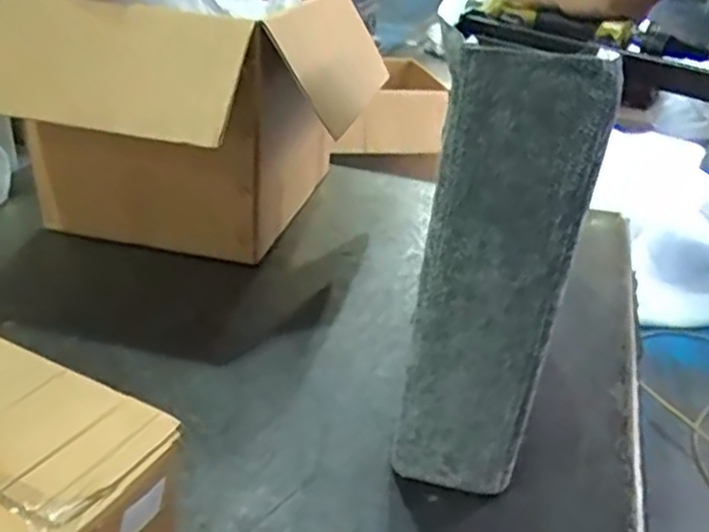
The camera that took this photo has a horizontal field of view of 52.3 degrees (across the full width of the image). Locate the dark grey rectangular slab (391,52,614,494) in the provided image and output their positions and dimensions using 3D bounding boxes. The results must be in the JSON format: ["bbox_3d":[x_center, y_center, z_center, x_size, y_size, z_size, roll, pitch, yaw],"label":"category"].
[{"bbox_3d":[0.133,0.037,0.724,0.132,0.497,0.019,10,31,6],"label":"dark grey rectangular slab"}]

